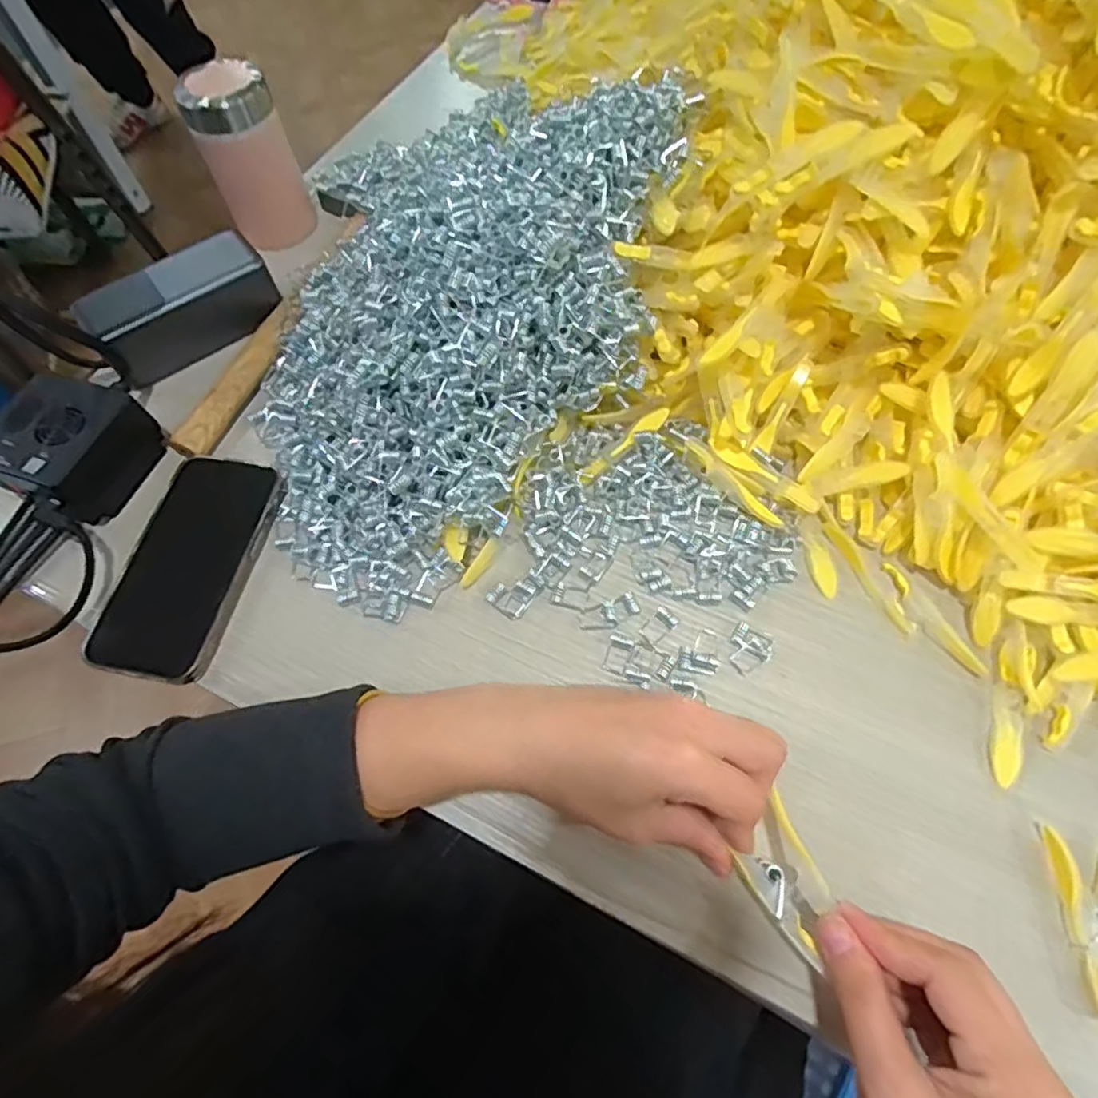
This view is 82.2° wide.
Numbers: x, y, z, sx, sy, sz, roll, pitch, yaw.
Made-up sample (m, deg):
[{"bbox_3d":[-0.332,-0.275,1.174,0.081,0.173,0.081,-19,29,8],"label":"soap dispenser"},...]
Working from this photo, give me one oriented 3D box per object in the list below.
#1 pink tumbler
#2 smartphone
[{"bbox_3d":[-0.238,-0.309,0.505,0.067,0.114,0.063,-1,63,1],"label":"pink tumbler"},{"bbox_3d":[-0.223,0.007,0.389,0.079,0.012,0.144,10,64,7],"label":"smartphone"}]

